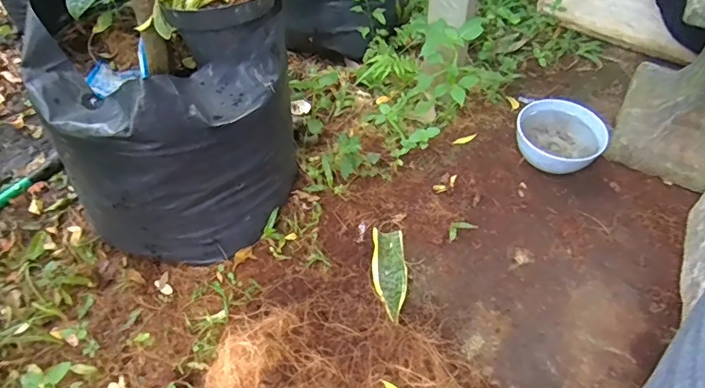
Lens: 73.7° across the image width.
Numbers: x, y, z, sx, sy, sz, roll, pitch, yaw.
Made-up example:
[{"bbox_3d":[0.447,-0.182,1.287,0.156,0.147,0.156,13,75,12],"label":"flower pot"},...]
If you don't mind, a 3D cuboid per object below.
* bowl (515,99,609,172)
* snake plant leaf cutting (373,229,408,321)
[{"bbox_3d":[0.355,-0.095,0.818,0.141,0.065,0.140,0,50,0],"label":"bowl"},{"bbox_3d":[0.057,0.116,0.689,0.050,0.019,0.145,-3,50,-2],"label":"snake plant leaf cutting"}]

